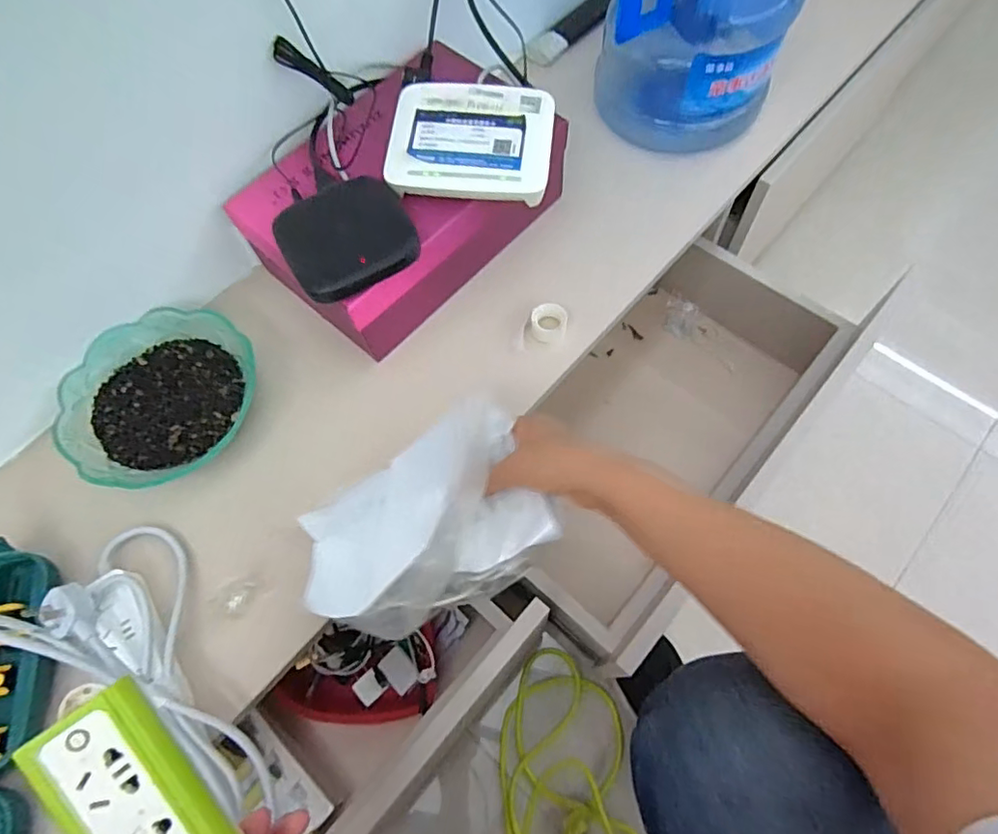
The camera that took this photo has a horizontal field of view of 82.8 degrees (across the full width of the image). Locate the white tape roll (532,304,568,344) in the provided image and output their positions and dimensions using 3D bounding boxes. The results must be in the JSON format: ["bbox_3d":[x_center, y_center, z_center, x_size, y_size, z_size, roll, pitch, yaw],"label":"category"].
[{"bbox_3d":[0.051,-0.094,0.573,0.035,0.027,0.033,-1,66,3],"label":"white tape roll"}]

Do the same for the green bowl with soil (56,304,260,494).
[{"bbox_3d":[-0.317,-0.019,0.539,0.172,0.042,0.162,-1,66,3],"label":"green bowl with soil"}]

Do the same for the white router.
[{"bbox_3d":[-0.026,-0.257,0.530,0.148,0.026,0.128,4,67,5],"label":"white router"}]

